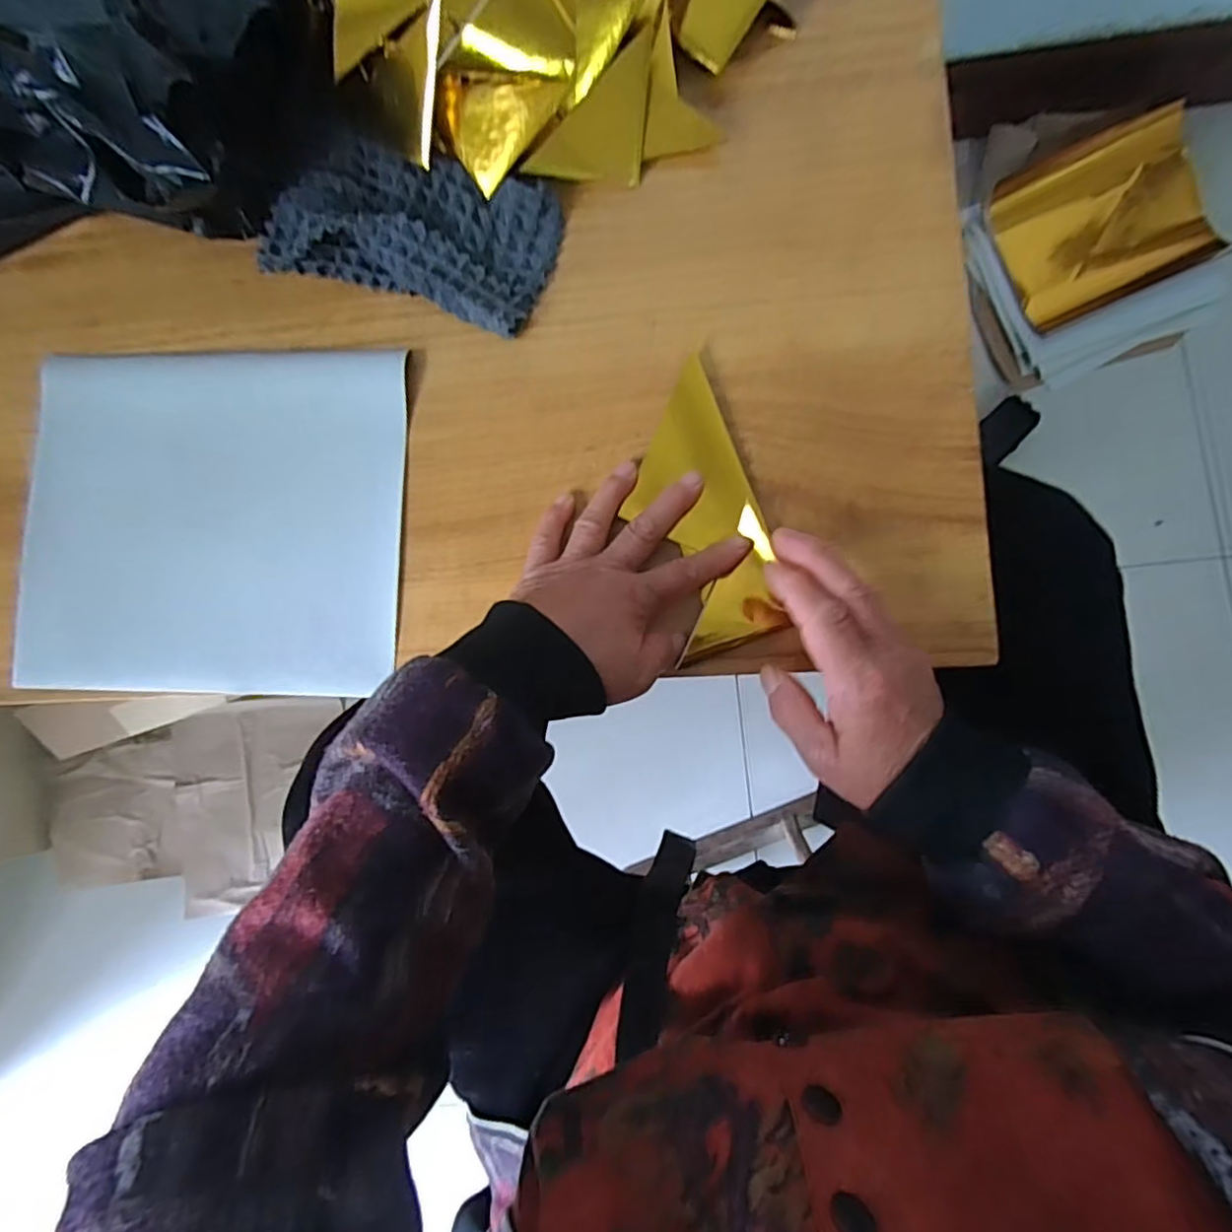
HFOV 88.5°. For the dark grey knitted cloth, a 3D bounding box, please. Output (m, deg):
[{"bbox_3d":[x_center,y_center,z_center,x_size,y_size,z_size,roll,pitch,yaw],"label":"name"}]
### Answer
[{"bbox_3d":[-0.129,-0.239,0.388,0.179,0.026,0.088,19,87,7],"label":"dark grey knitted cloth"}]

